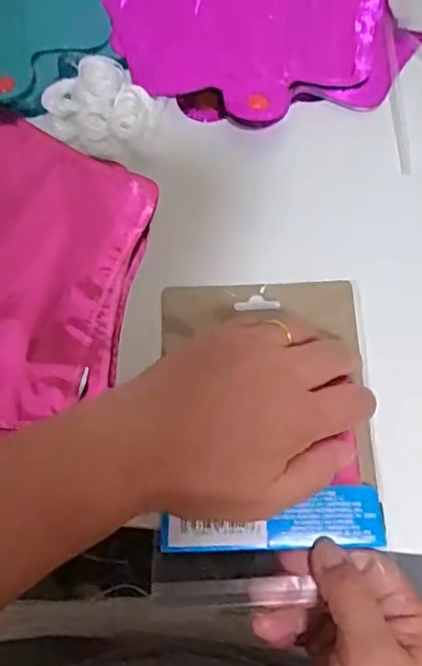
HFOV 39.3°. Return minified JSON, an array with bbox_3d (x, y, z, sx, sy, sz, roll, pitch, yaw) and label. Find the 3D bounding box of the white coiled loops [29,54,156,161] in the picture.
[{"bbox_3d":[-0.072,-0.149,0.390,0.069,0.025,0.066,0,68,1],"label":"white coiled loops"}]

